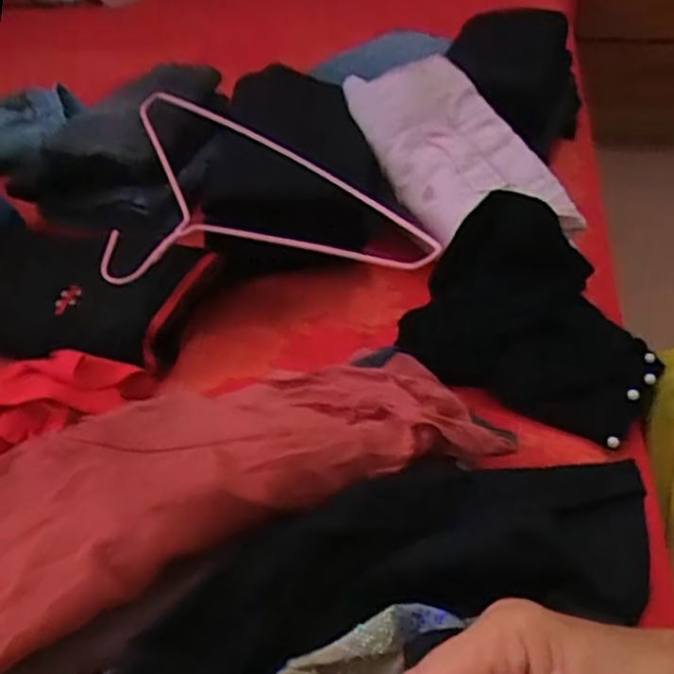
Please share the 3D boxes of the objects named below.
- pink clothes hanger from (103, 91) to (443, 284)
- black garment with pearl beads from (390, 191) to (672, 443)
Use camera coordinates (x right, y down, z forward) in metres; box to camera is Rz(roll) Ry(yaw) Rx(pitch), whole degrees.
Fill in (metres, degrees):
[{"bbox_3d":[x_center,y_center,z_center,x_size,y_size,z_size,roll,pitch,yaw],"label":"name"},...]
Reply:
[{"bbox_3d":[-0.124,-0.120,0.667,0.437,0.015,0.217,35,69,33],"label":"pink clothes hanger"},{"bbox_3d":[0.175,-0.028,0.581,0.189,0.083,0.193,18,47,24],"label":"black garment with pearl beads"}]

